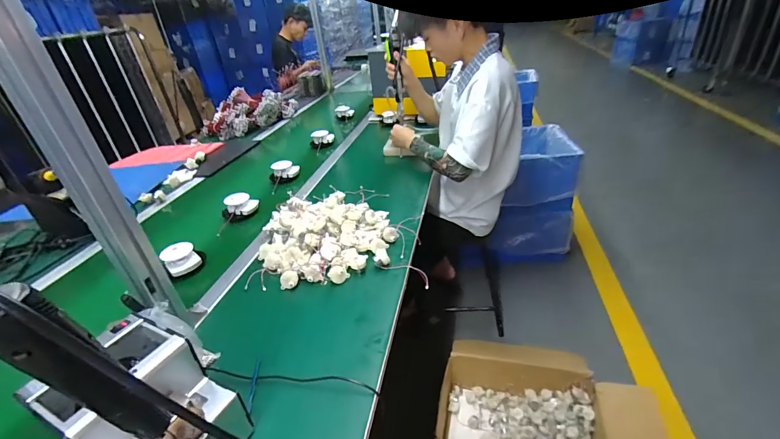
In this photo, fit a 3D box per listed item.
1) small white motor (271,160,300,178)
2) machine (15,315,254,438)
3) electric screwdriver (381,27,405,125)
[{"bbox_3d":[-0.336,-0.160,1.172,0.088,0.044,0.061,-14,31,-12],"label":"small white motor"},{"bbox_3d":[-0.278,0.225,0.427,0.175,0.154,0.138,11,34,25],"label":"machine"},{"bbox_3d":[0.015,-0.463,1.197,0.046,0.286,0.080,-22,34,-24],"label":"electric screwdriver"}]

